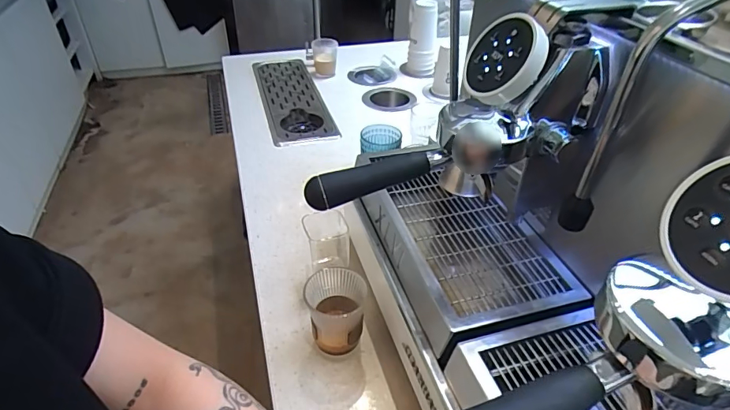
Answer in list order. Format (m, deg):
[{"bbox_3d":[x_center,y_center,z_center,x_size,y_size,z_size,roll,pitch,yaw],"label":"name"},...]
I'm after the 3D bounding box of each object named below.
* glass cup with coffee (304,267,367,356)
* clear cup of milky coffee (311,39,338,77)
[{"bbox_3d":[-0.040,0.150,0.607,0.076,0.106,0.085,5,39,5],"label":"glass cup with coffee"},{"bbox_3d":[-0.122,-0.451,1.377,0.080,0.093,0.095,-2,38,-4],"label":"clear cup of milky coffee"}]

